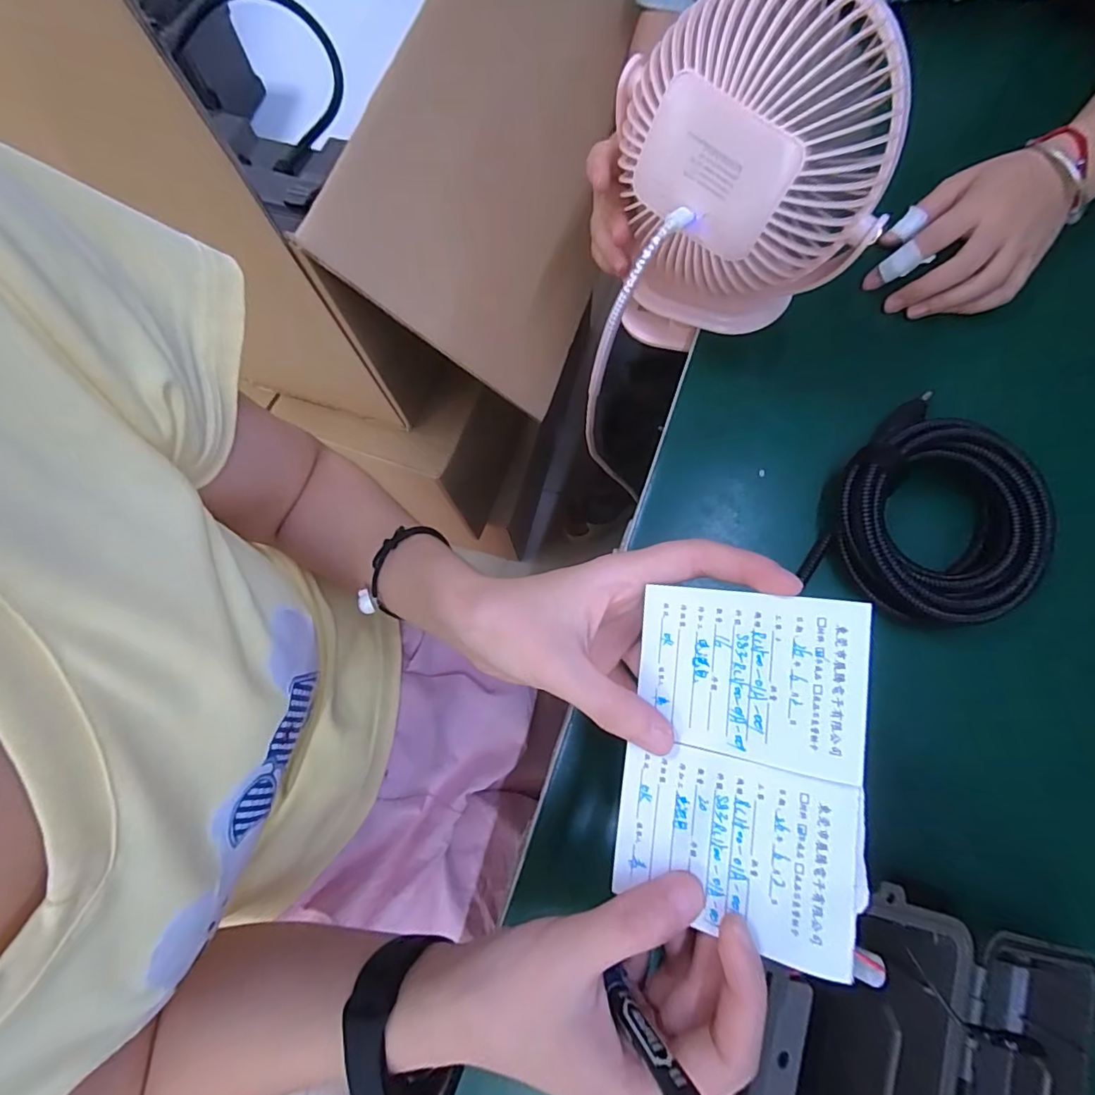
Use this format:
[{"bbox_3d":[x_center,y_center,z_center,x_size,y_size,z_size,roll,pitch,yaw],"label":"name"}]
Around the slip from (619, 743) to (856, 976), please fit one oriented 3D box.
[{"bbox_3d":[0.070,0.115,0.205,0.086,0.004,0.062,4,81,28],"label":"slip"}]

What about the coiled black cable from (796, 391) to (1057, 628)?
[{"bbox_3d":[0.240,-0.012,0.331,0.122,0.049,0.128,26,79,7],"label":"coiled black cable"}]

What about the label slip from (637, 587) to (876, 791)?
[{"bbox_3d":[0.077,0.050,0.212,0.083,0.004,0.064,2,84,33],"label":"label slip"}]

